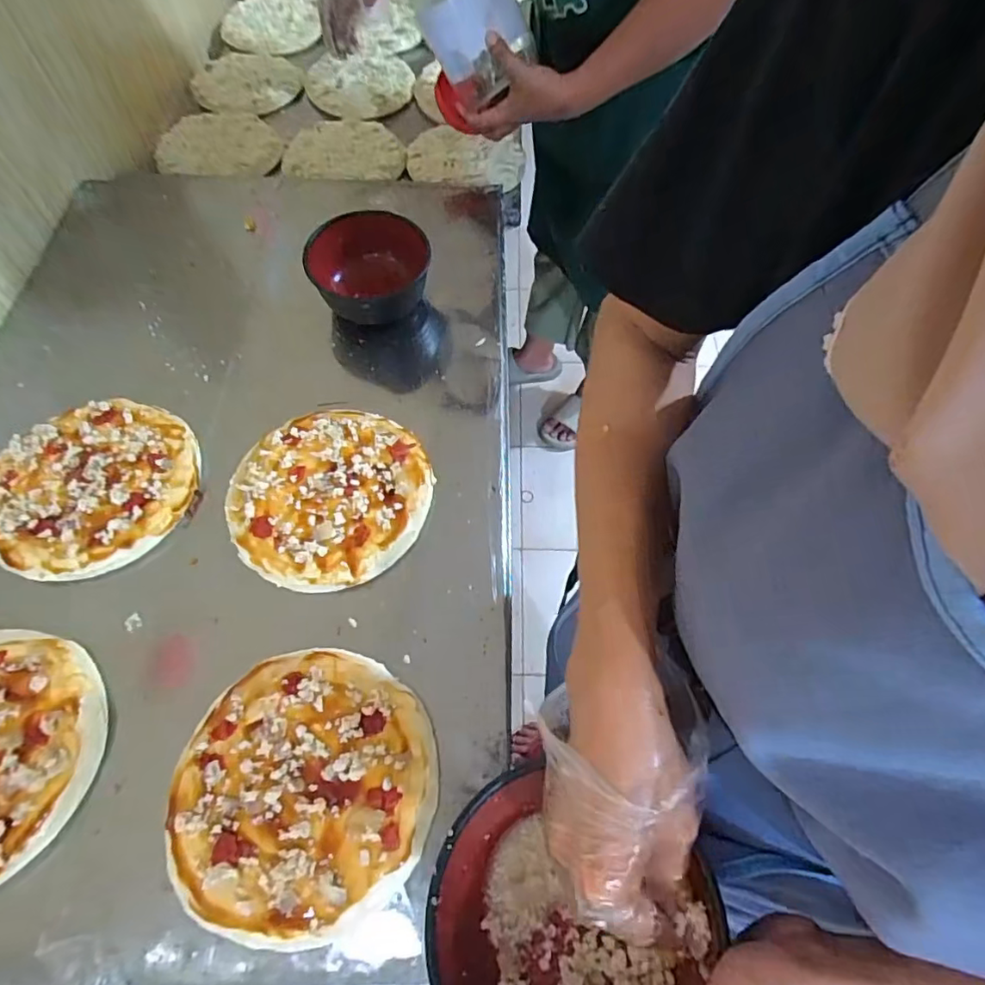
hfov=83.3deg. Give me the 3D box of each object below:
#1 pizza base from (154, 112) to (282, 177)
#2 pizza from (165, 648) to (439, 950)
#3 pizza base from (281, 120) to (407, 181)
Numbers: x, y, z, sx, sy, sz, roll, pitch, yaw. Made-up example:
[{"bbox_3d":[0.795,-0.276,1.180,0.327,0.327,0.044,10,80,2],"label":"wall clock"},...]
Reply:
[{"bbox_3d":[-0.467,-0.594,0.944,0.192,0.011,0.213,-19,62,-7],"label":"pizza base"},{"bbox_3d":[-0.143,0.224,0.428,0.191,0.023,0.190,2,58,-3],"label":"pizza"},{"bbox_3d":[-0.246,-0.576,0.929,0.194,0.020,0.201,-1,58,-5],"label":"pizza base"}]

